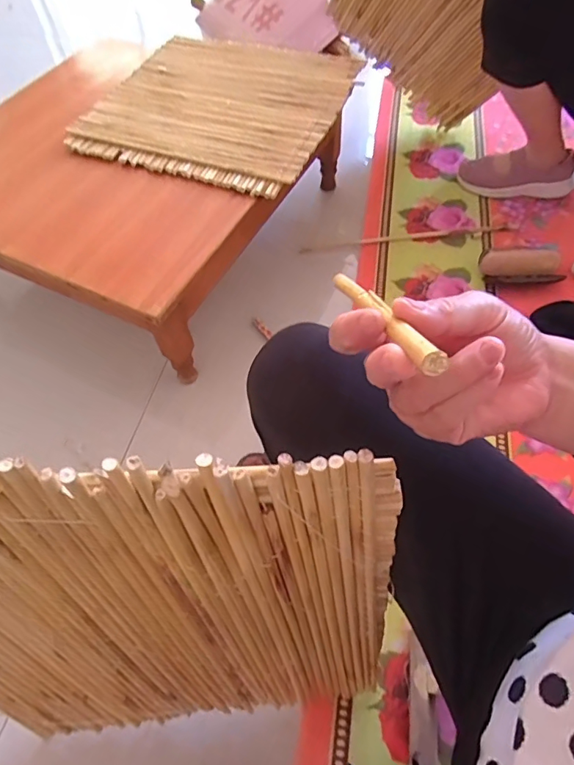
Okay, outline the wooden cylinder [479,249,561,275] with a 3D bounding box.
[{"bbox_3d":[0.478,-0.246,0.979,0.150,0.052,0.044,3,58,6],"label":"wooden cylinder"}]

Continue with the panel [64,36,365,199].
[{"bbox_3d":[-0.143,-0.569,0.970,0.479,0.019,0.444,18,66,15],"label":"panel"}]

